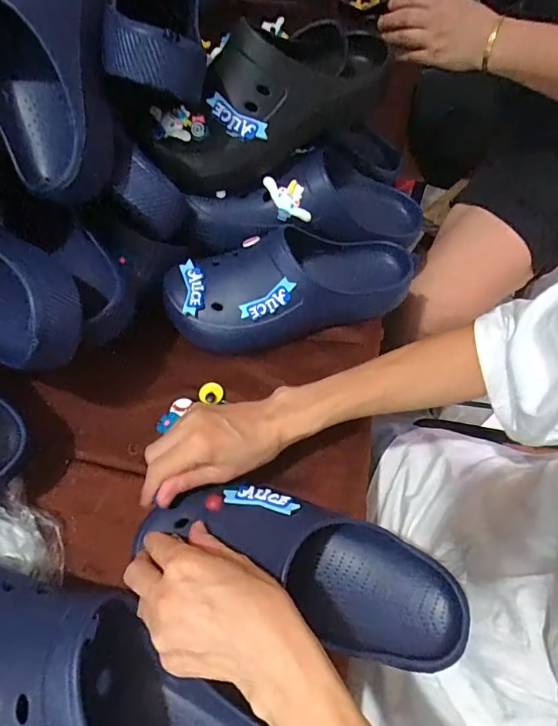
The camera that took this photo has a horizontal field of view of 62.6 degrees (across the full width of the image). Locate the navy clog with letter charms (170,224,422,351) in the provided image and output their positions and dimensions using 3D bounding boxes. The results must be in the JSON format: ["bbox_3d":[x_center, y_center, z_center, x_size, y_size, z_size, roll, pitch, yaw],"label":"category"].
[{"bbox_3d":[0.021,-0.090,0.497,0.282,0.083,0.112,-16,62,-10],"label":"navy clog with letter charms"}]

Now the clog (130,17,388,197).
[{"bbox_3d":[-0.002,-0.268,0.463,0.286,0.111,0.095,-29,64,-16],"label":"clog"}]

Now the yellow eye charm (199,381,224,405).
[{"bbox_3d":[-0.070,0.030,0.476,0.024,0.006,0.021,2,60,0],"label":"yellow eye charm"}]

